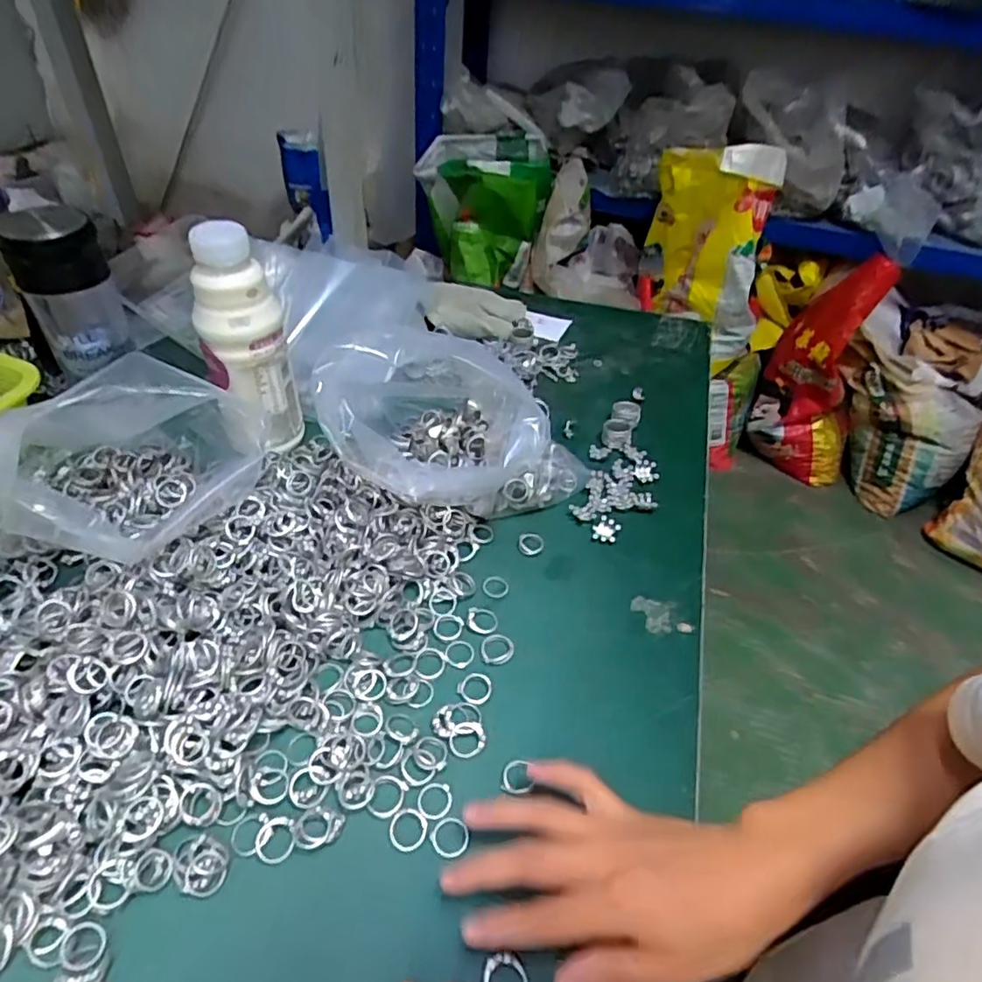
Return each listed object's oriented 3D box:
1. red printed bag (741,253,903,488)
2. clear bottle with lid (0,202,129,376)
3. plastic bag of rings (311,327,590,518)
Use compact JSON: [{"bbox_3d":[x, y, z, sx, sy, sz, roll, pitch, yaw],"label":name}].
[{"bbox_3d":[0.867,-0.304,1.623,0.278,0.555,0.192,28,47,21],"label":"red printed bag"},{"bbox_3d":[-0.345,-0.165,0.515,0.062,0.126,0.060,-15,47,-22],"label":"clear bottle with lid"},{"bbox_3d":[-0.027,-0.056,0.503,0.207,0.148,0.151,17,45,11],"label":"plastic bag of rings"}]

